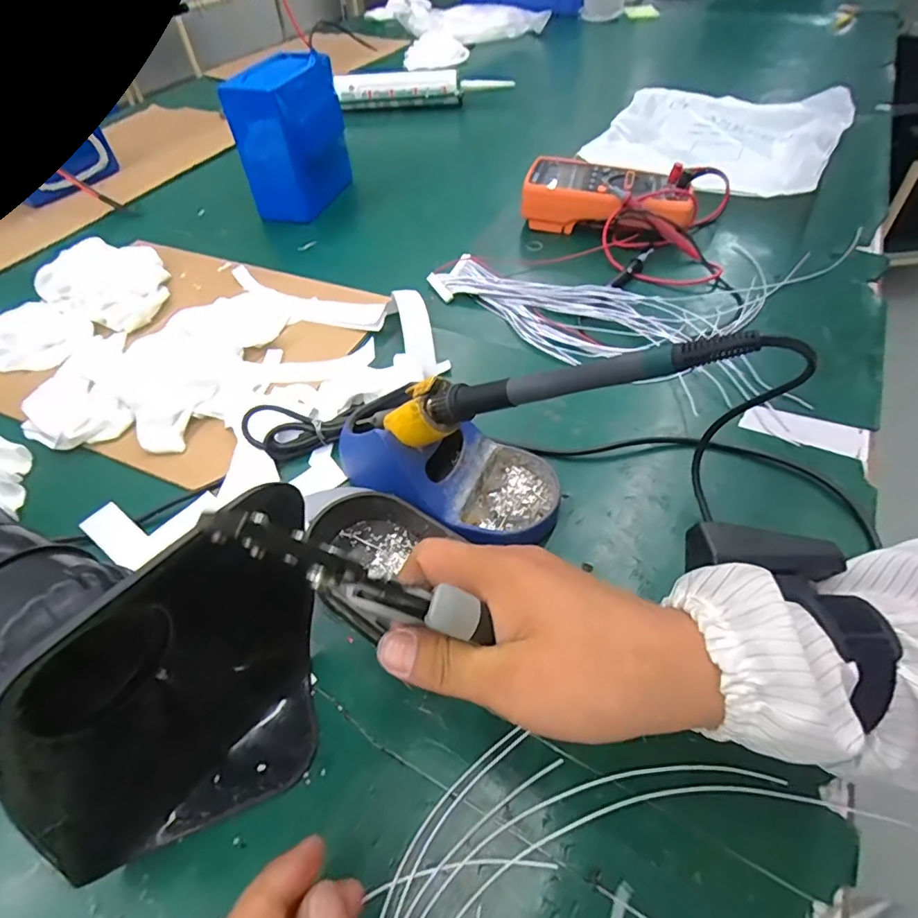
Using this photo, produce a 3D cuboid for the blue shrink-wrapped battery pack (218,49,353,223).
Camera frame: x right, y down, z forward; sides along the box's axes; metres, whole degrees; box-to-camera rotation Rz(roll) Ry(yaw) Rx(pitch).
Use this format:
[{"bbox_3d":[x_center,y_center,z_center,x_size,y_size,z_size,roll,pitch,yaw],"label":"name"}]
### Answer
[{"bbox_3d":[-0.202,-0.392,0.642,0.076,0.140,0.132,14,52,15],"label":"blue shrink-wrapped battery pack"}]

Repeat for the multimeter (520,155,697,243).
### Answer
[{"bbox_3d":[0.167,-0.291,0.594,0.186,0.049,0.090,20,54,19],"label":"multimeter"}]

